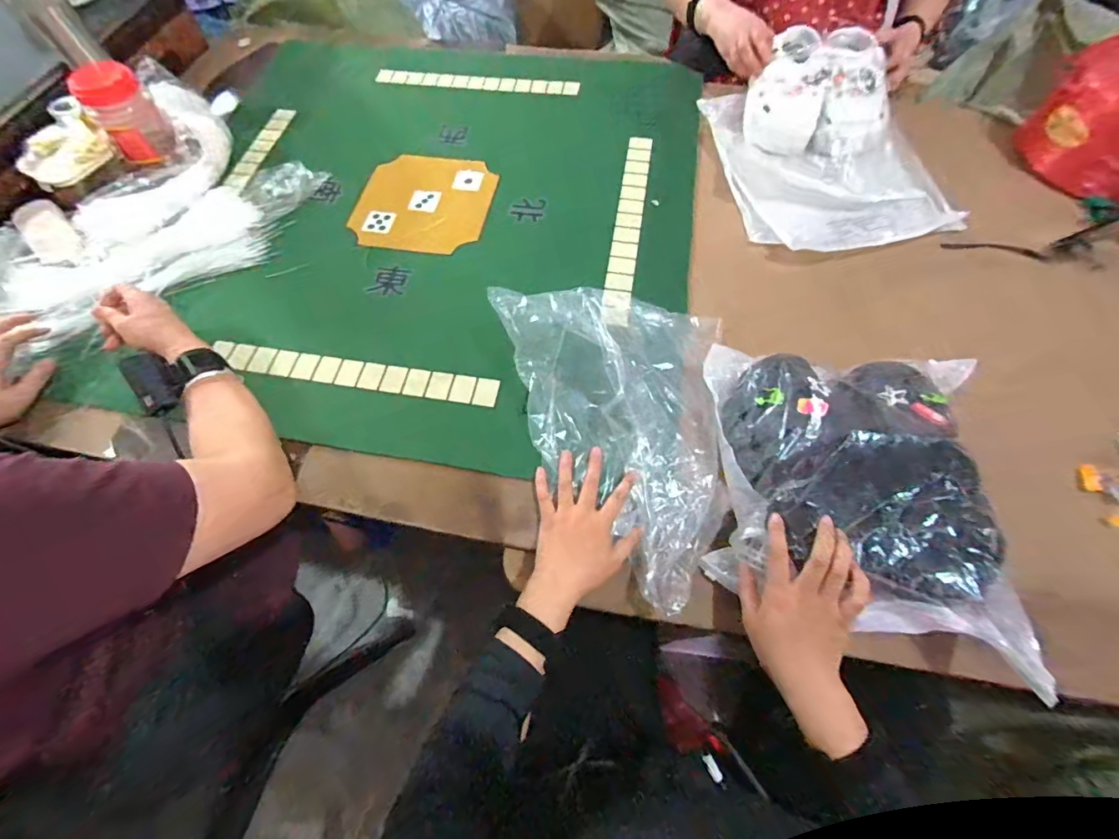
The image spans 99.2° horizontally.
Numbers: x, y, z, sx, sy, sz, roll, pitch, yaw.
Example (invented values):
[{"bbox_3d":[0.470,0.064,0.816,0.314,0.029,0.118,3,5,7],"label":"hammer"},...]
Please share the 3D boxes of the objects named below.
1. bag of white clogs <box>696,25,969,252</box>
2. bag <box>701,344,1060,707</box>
[{"bbox_3d":[0.423,-0.473,0.772,0.299,0.122,0.429,-10,64,-5],"label":"bag of white clogs"},{"bbox_3d":[0.299,0.063,0.488,0.261,0.110,0.301,7,64,3],"label":"bag"}]

